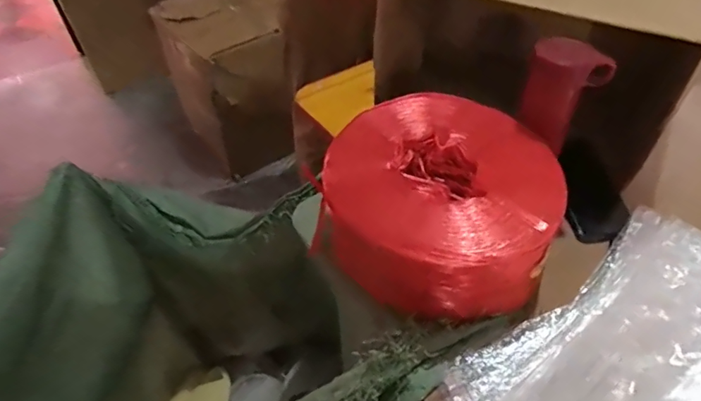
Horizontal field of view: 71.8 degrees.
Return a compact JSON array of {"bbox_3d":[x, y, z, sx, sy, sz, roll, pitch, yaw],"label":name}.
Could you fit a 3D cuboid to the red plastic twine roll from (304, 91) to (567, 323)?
[{"bbox_3d":[0.109,-0.002,0.599,0.268,0.116,0.254,22,50,23],"label":"red plastic twine roll"}]

